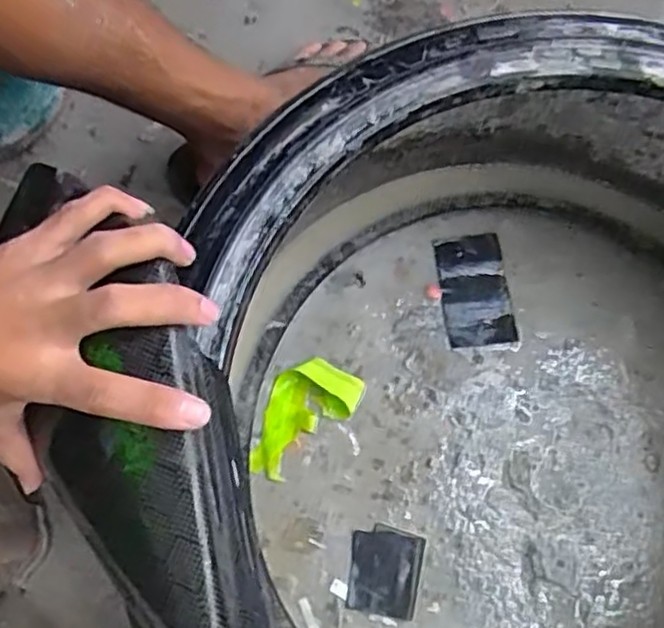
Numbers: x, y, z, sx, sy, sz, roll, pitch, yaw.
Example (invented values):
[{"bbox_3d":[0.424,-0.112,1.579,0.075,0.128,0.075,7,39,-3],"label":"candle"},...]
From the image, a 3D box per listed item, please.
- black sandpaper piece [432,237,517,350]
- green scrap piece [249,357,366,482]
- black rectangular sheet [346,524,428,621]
[{"bbox_3d":[0.147,-0.023,0.708,0.069,0.010,0.123,-7,72,-3],"label":"black sandpaper piece"},{"bbox_3d":[-0.030,0.103,0.660,0.078,0.019,0.122,27,73,7],"label":"green scrap piece"},{"bbox_3d":[0.049,0.236,0.624,0.066,0.013,0.075,12,72,3],"label":"black rectangular sheet"}]

